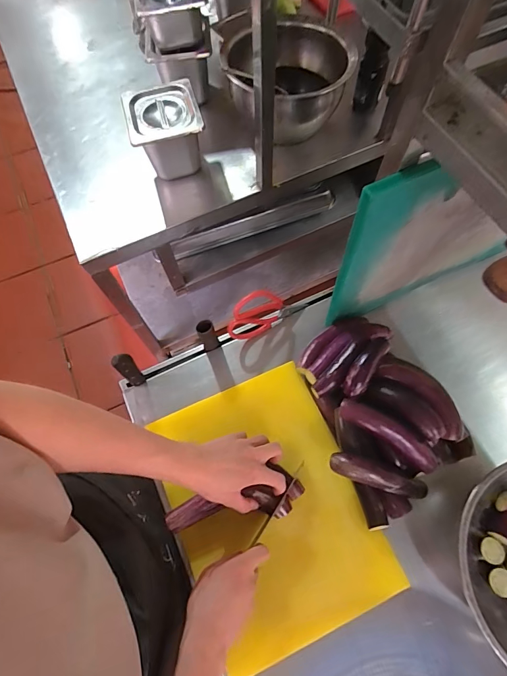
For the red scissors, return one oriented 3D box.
[{"bbox_3d":[0.027,-0.058,0.724,0.171,0.108,0.041,-29,69,-10],"label":"red scissors"}]

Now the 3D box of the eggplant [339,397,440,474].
[{"bbox_3d":[0.218,0.153,0.600,0.173,0.039,0.039,30,71,13],"label":"eggplant"}]

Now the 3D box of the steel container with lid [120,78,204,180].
[{"bbox_3d":[-0.208,-0.491,0.911,0.164,0.156,0.166,-13,67,-4],"label":"steel container with lid"}]

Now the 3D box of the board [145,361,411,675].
[{"bbox_3d":[0.019,0.271,0.620,0.297,0.025,0.400,-23,68,-8],"label":"board"}]

